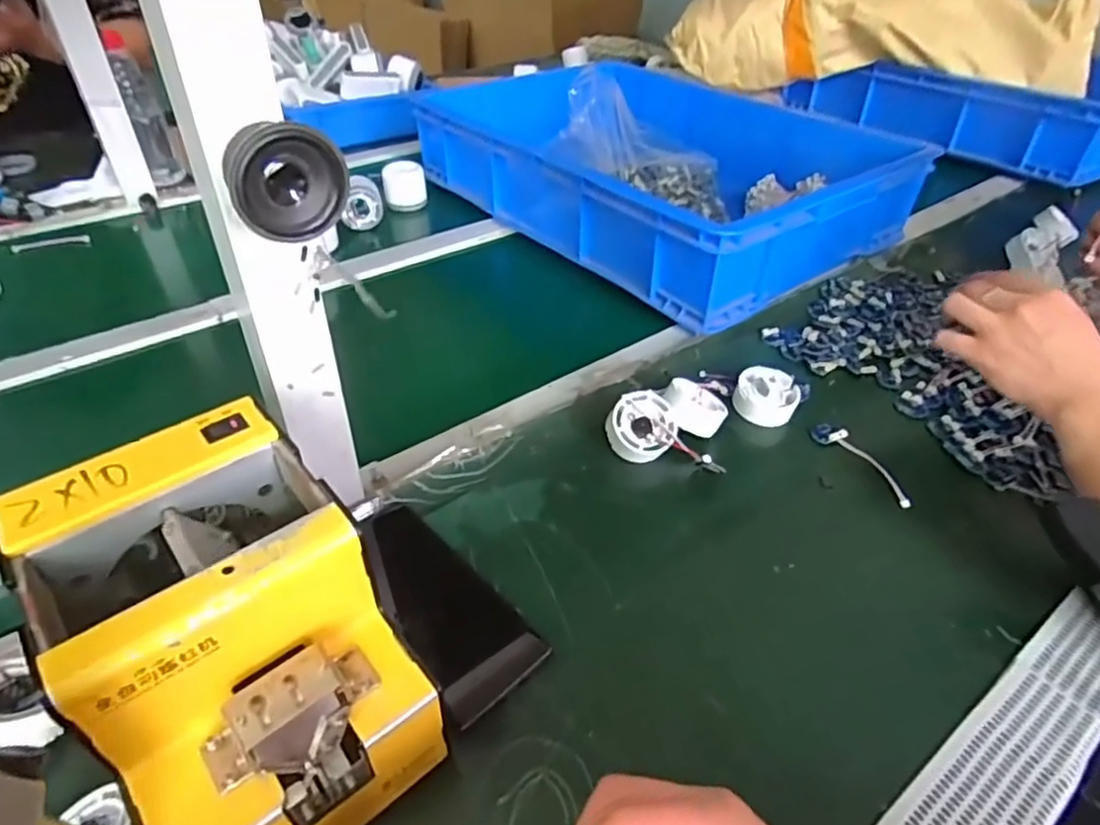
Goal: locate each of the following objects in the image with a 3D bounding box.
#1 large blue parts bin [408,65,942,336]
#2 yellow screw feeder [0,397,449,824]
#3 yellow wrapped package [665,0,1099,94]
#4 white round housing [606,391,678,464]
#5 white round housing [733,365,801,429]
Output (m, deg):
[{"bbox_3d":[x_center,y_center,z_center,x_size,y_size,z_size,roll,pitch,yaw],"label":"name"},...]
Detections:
[{"bbox_3d":[0.161,-0.346,0.885,0.449,0.118,0.545,-25,48,-28],"label":"large blue parts bin"},{"bbox_3d":[-0.151,0.119,0.319,0.123,0.144,0.188,-28,49,-31],"label":"yellow screw feeder"},{"bbox_3d":[0.572,-0.713,1.140,0.665,0.240,0.252,10,41,9],"label":"yellow wrapped package"},{"bbox_3d":[0.076,0.012,0.537,0.054,0.024,0.054,3,71,-8],"label":"white round housing"},{"bbox_3d":[0.198,-0.016,0.588,0.056,0.033,0.056,1,40,-1],"label":"white round housing"}]

